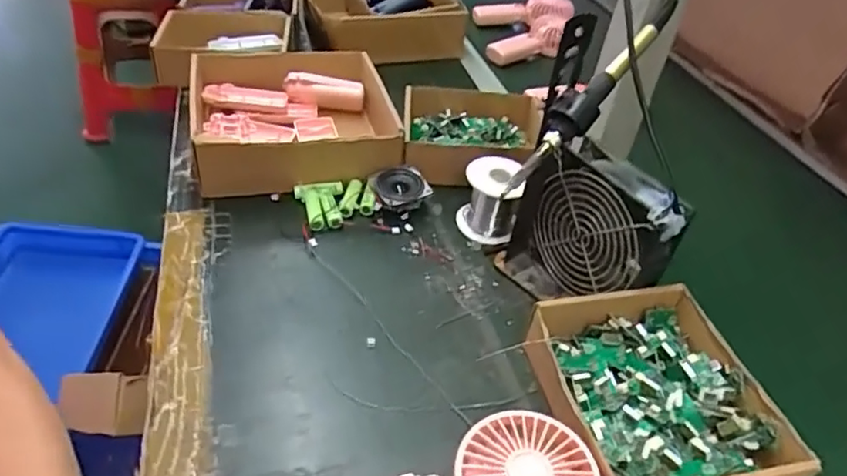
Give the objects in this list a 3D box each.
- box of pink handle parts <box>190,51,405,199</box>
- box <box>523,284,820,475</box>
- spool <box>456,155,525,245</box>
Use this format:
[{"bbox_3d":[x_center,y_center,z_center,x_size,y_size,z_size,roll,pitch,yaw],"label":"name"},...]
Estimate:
[{"bbox_3d":[-0.144,-0.143,0.703,0.228,0.065,0.214,-4,41,-14],"label":"box of pink handle parts"},{"bbox_3d":[0.165,0.118,0.440,0.149,0.047,0.170,-4,41,-14],"label":"box"},{"bbox_3d":[0.066,-0.038,0.601,0.057,0.077,0.057,5,40,-4],"label":"spool"}]

